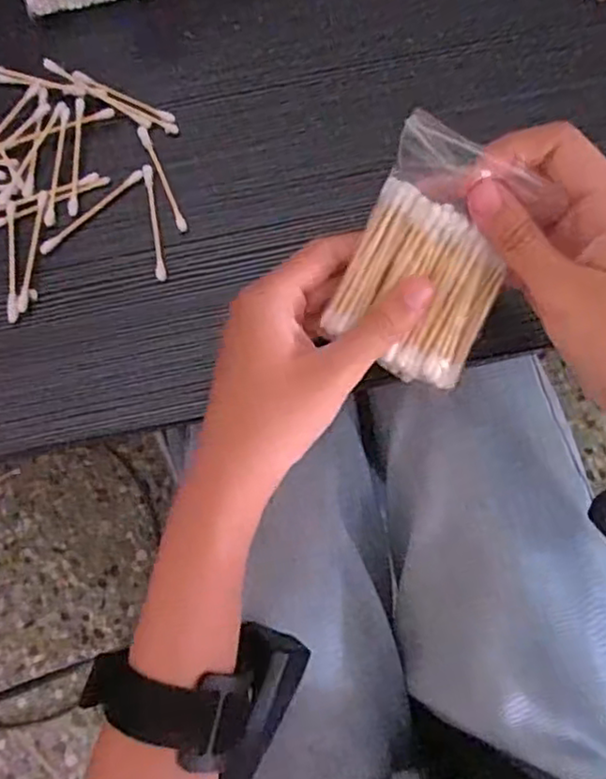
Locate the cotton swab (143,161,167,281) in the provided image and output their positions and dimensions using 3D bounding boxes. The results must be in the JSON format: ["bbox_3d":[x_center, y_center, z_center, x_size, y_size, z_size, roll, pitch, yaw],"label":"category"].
[{"bbox_3d":[-0.081,-0.092,0.361,0.005,0.004,0.069,-10,75,-1],"label":"cotton swab"}]

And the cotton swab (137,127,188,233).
[{"bbox_3d":[-0.079,-0.118,0.368,0.006,0.005,0.067,-22,76,-4],"label":"cotton swab"}]

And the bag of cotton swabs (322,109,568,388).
[{"bbox_3d":[0.056,-0.055,0.283,0.063,0.014,0.099,21,103,-5],"label":"bag of cotton swabs"}]

